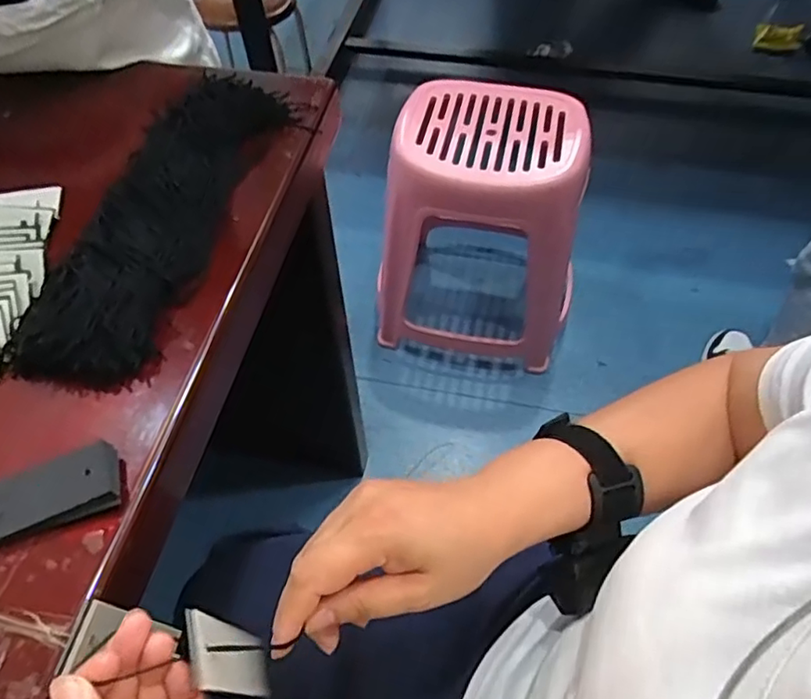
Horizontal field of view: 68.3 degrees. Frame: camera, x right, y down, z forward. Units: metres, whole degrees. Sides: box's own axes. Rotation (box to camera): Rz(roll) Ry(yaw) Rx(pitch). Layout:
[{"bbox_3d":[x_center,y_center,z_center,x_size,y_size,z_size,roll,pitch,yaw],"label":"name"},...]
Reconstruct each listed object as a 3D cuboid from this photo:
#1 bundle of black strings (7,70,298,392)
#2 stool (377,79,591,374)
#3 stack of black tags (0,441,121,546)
[{"bbox_3d":[-0.171,-0.108,0.436,0.082,0.030,0.303,10,56,8],"label":"bundle of black strings"},{"bbox_3d":[0.153,-0.234,1.139,0.341,0.418,0.312,11,56,8],"label":"stool"},{"bbox_3d":[-0.212,0.085,0.302,0.130,0.012,0.033,-18,56,-12],"label":"stack of black tags"}]

